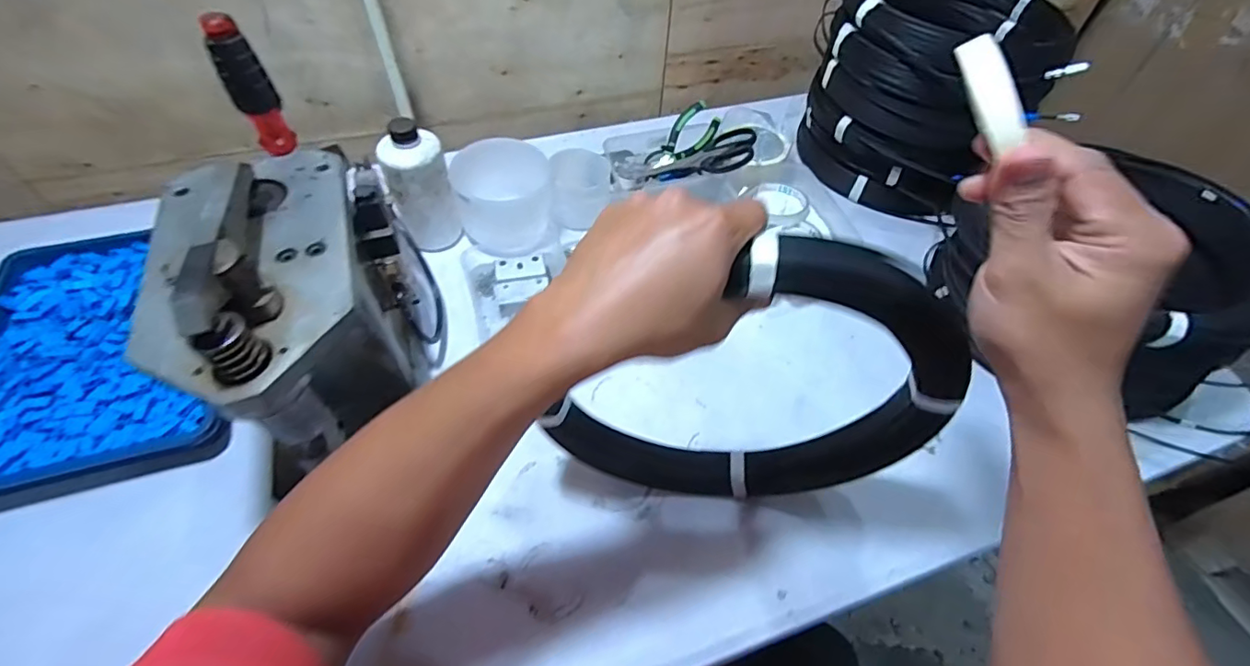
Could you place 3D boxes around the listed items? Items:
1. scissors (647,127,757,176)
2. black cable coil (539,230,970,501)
[{"bbox_3d":[0.110,-0.244,0.728,0.157,0.024,0.076,0,44,39],"label":"scissors"},{"bbox_3d":[0.087,0.051,0.403,0.290,0.302,0.039,6,53,2],"label":"black cable coil"}]

